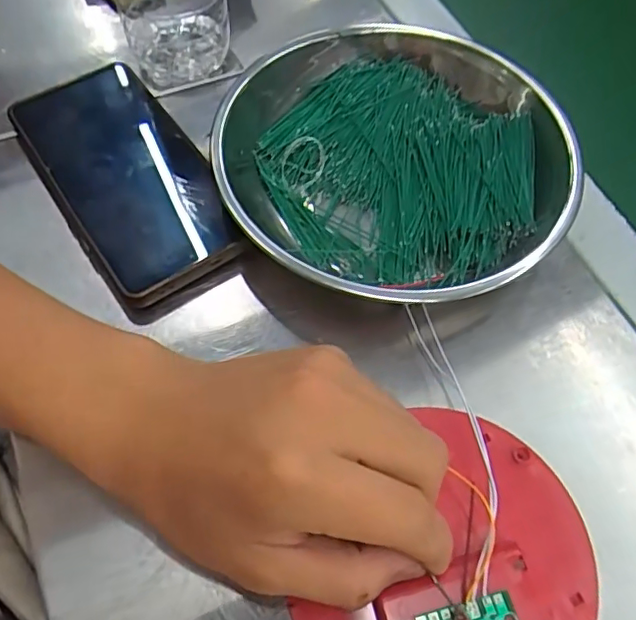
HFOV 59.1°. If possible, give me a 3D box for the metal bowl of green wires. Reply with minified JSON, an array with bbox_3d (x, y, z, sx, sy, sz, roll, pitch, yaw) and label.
[{"bbox_3d":[0.043,-0.088,0.313,0.180,0.050,0.189,-1,65,3],"label":"metal bowl of green wires"}]

